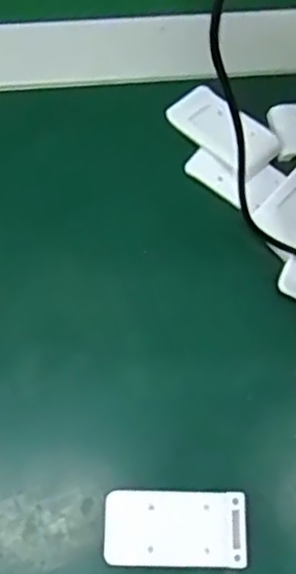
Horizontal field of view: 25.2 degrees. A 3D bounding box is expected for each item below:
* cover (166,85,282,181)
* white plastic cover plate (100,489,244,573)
[{"bbox_3d":[0.037,-0.078,0.327,0.028,0.007,0.055,-43,77,-16],"label":"cover"},{"bbox_3d":[0.011,0.096,0.264,0.055,0.006,0.028,1,70,-1],"label":"white plastic cover plate"}]

